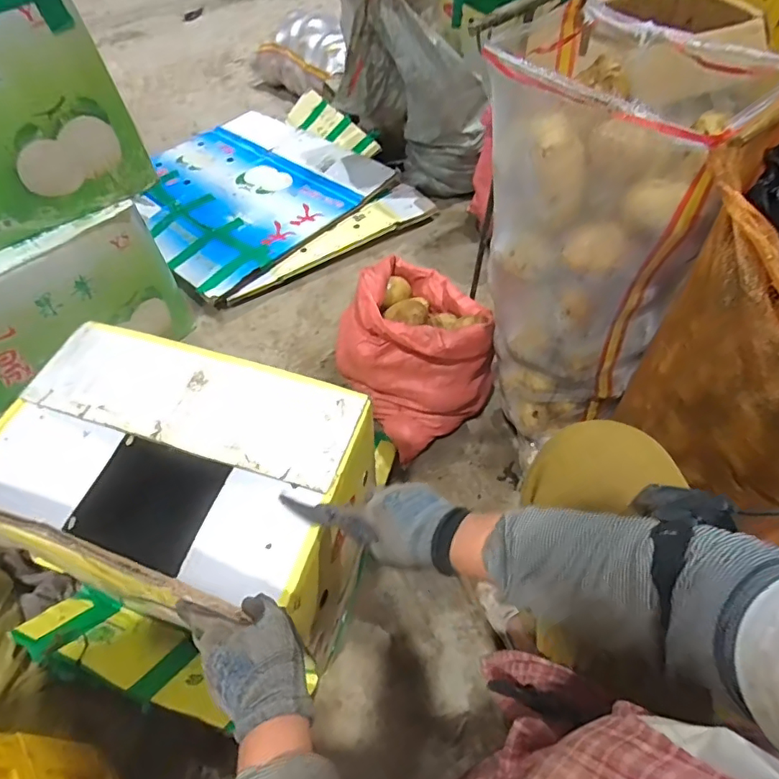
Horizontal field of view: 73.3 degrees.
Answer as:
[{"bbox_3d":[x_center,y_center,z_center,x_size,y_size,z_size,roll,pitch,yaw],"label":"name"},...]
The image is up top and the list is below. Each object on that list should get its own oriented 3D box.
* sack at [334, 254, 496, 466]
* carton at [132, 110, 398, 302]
[{"bbox_3d":[0.042,-0.089,1.035,0.268,0.282,0.300,-29,57,-18],"label":"sack"},{"bbox_3d":[-0.438,-0.598,1.536,0.632,0.034,0.684,-41,61,-21],"label":"carton"}]

